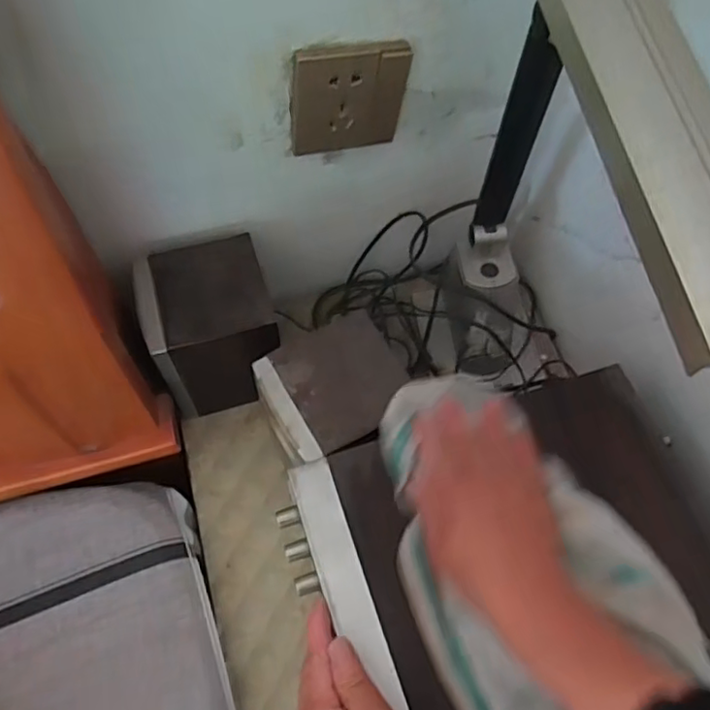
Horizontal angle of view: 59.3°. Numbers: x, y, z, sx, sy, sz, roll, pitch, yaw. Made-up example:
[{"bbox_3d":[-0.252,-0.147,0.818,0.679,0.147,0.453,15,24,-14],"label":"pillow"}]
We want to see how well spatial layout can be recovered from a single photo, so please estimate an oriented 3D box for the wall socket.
[{"bbox_3d":[-0.004,-0.191,0.467,0.086,0.084,0.012,-14,65,-9],"label":"wall socket"}]

